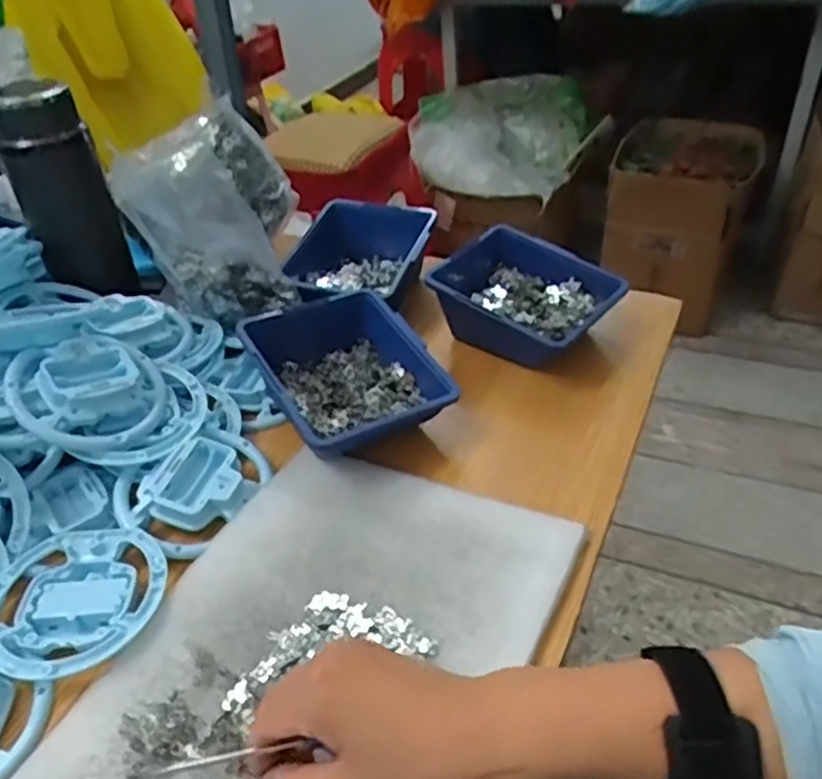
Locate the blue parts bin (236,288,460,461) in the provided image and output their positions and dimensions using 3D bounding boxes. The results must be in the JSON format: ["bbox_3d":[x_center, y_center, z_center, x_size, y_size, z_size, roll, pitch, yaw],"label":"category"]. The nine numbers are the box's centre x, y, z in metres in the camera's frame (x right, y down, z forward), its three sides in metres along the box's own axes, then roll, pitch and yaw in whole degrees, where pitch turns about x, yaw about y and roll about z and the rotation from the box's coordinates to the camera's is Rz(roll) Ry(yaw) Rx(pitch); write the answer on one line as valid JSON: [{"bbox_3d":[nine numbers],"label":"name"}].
[{"bbox_3d":[-0.049,-0.009,0.548,0.120,0.065,0.142,-22,42,-22],"label":"blue parts bin"}]

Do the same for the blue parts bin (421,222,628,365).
[{"bbox_3d":[0.089,-0.075,0.632,0.160,0.073,0.117,24,46,30],"label":"blue parts bin"}]

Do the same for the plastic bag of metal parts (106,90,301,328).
[{"bbox_3d":[-0.173,-0.168,0.658,0.125,0.127,0.198,-4,39,-1],"label":"plastic bag of metal parts"}]

